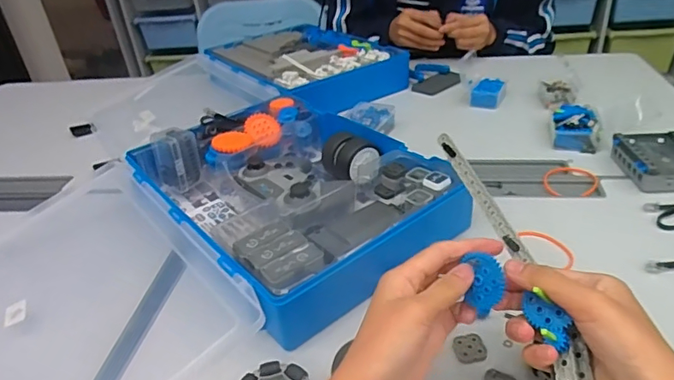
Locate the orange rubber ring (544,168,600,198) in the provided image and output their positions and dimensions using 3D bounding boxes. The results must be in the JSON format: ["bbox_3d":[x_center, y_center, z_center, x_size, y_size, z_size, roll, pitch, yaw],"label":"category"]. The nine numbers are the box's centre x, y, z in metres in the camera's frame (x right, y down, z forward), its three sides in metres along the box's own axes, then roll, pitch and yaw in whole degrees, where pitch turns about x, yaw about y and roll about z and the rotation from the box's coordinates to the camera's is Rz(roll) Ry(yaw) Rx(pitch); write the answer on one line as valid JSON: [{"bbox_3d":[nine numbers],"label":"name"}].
[{"bbox_3d":[0.291,-0.012,0.623,0.062,0.009,0.063,-4,32,3],"label":"orange rubber ring"}]

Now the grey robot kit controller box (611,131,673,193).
[{"bbox_3d":[0.396,-0.035,0.606,0.079,0.033,0.114,-1,33,7],"label":"grey robot kit controller box"}]

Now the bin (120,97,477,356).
[{"bbox_3d":[-0.063,-0.001,0.592,0.268,0.070,0.352,-26,37,-28],"label":"bin"}]

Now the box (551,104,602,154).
[{"bbox_3d":[0.334,-0.088,0.701,0.061,0.033,0.082,6,34,18],"label":"box"}]

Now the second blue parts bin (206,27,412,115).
[{"bbox_3d":[-0.072,-0.243,0.975,0.266,0.058,0.361,-25,37,-27],"label":"second blue parts bin"}]

